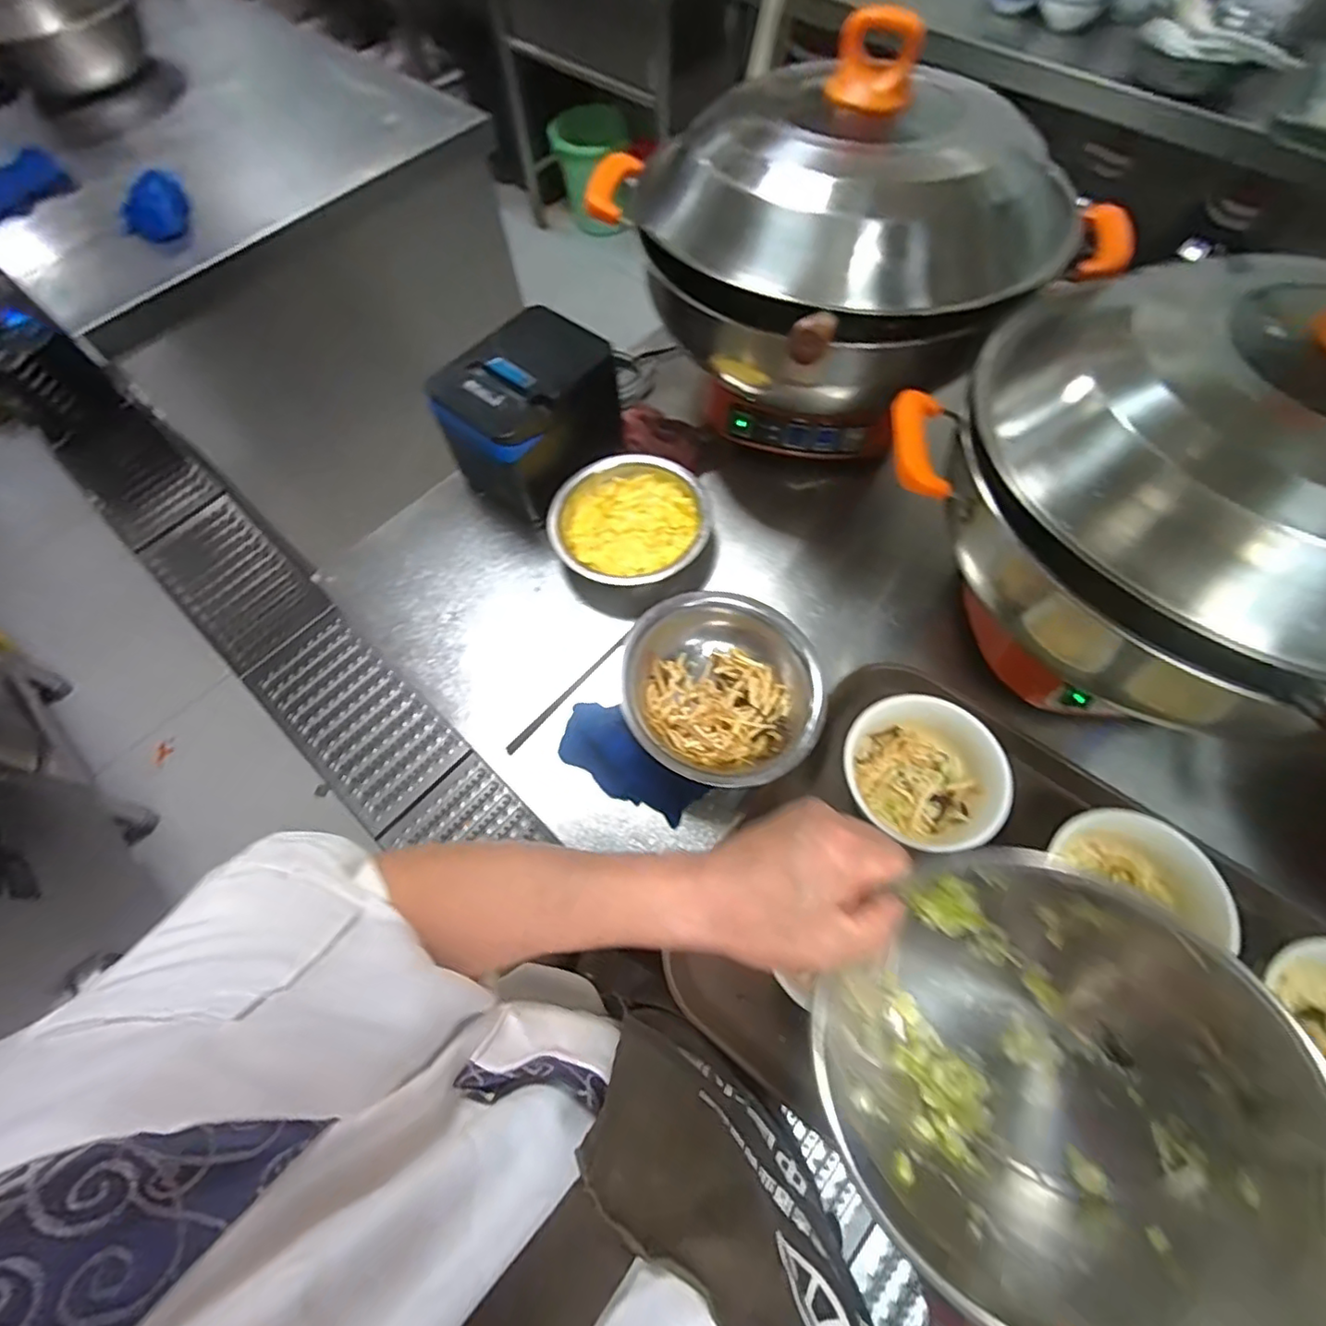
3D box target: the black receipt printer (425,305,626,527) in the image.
[{"bbox_3d":[-0.148,-0.280,0.695,0.151,0.144,0.173,34,70,16],"label":"black receipt printer"}]

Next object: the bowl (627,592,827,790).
[{"bbox_3d":[0.056,0.022,0.568,0.187,0.083,0.179,-1,64,1],"label":"bowl"}]

